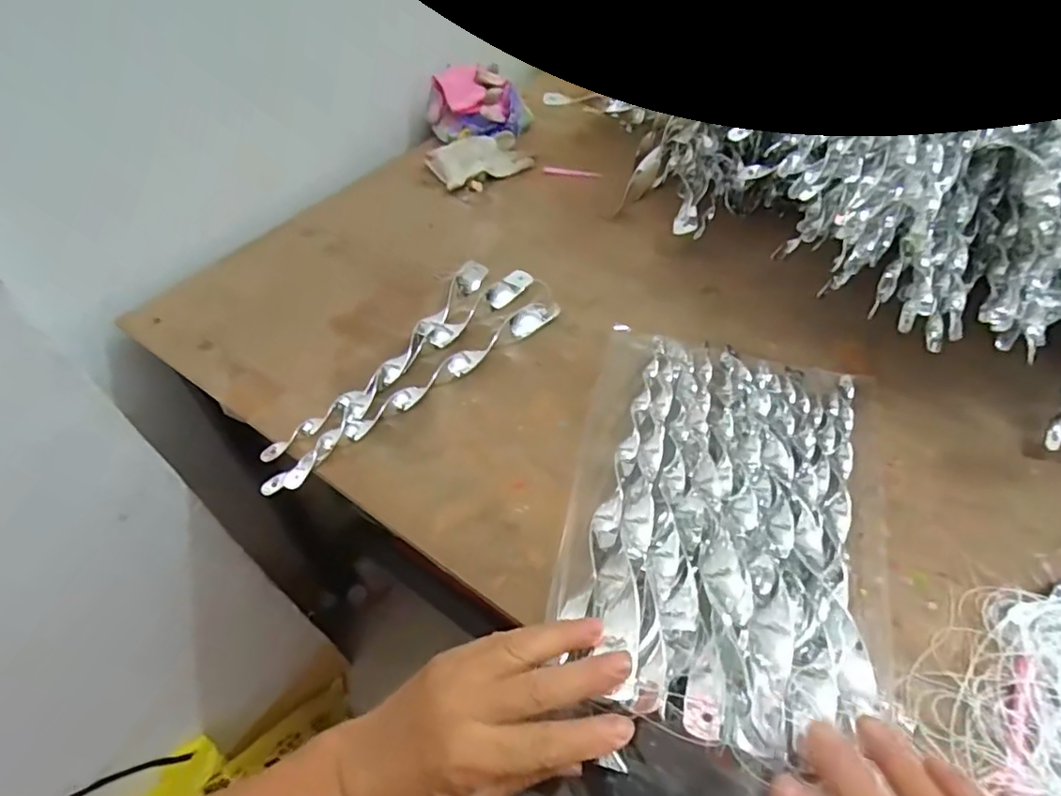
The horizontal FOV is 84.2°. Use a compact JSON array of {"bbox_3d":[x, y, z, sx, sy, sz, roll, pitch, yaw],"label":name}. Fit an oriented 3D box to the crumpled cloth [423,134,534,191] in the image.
[{"bbox_3d":[-0.064,-0.306,0.752,0.120,0.034,0.074,-25,51,-16],"label":"crumpled cloth"}]

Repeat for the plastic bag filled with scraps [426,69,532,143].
[{"bbox_3d":[-0.071,-0.395,0.796,0.139,0.073,0.084,-6,48,0],"label":"plastic bag filled with scraps"}]

